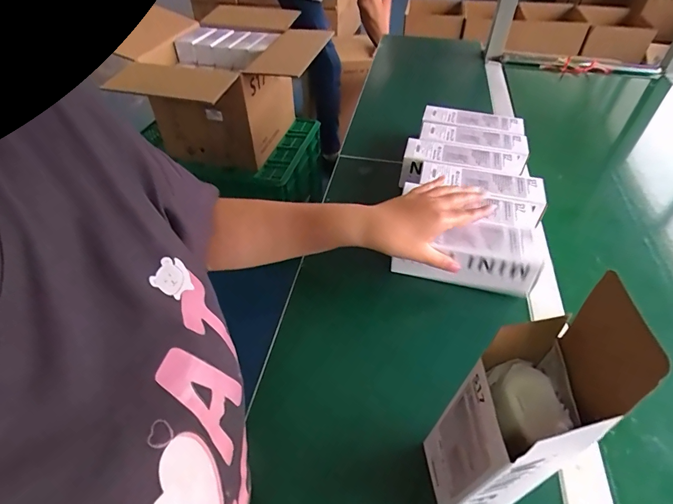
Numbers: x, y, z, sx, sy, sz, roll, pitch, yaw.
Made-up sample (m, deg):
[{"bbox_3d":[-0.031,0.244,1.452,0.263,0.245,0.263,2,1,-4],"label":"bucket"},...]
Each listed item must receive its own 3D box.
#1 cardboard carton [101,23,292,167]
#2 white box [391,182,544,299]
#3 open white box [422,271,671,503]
[{"bbox_3d":[-0.402,-0.550,1.361,0.387,0.305,0.391,11,46,9],"label":"cardboard carton"},{"bbox_3d":[0.167,-0.003,0.509,0.173,0.064,0.071,14,47,12],"label":"white box"},{"bbox_3d":[0.114,0.120,0.269,0.061,0.238,0.080,0,45,-1],"label":"open white box"}]

